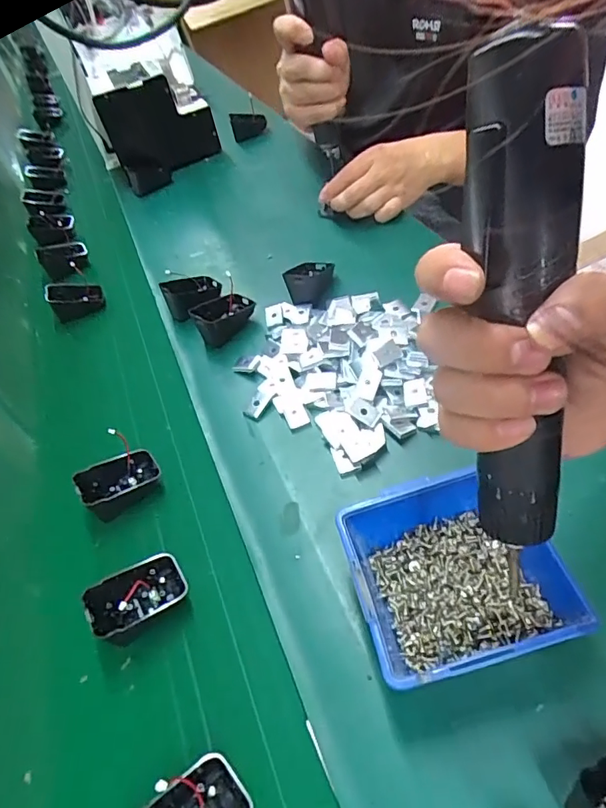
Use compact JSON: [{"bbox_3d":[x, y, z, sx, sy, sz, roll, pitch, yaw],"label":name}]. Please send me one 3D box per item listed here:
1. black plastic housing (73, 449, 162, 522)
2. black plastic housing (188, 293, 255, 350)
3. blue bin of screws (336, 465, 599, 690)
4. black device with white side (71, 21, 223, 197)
[{"bbox_3d":[-0.163,0.071,0.451,0.066,0.032,0.043,-30,54,-18],"label":"black plastic housing"},{"bbox_3d":[-0.090,-0.101,0.567,0.042,0.031,0.072,33,61,28],"label":"black plastic housing"},{"bbox_3d":[0.095,0.111,0.322,0.123,0.064,0.112,-12,50,-5],"label":"blue bin of screws"},{"bbox_3d":[-0.264,-0.524,0.881,0.181,0.174,0.264,-21,51,-11],"label":"black device with white side"}]

